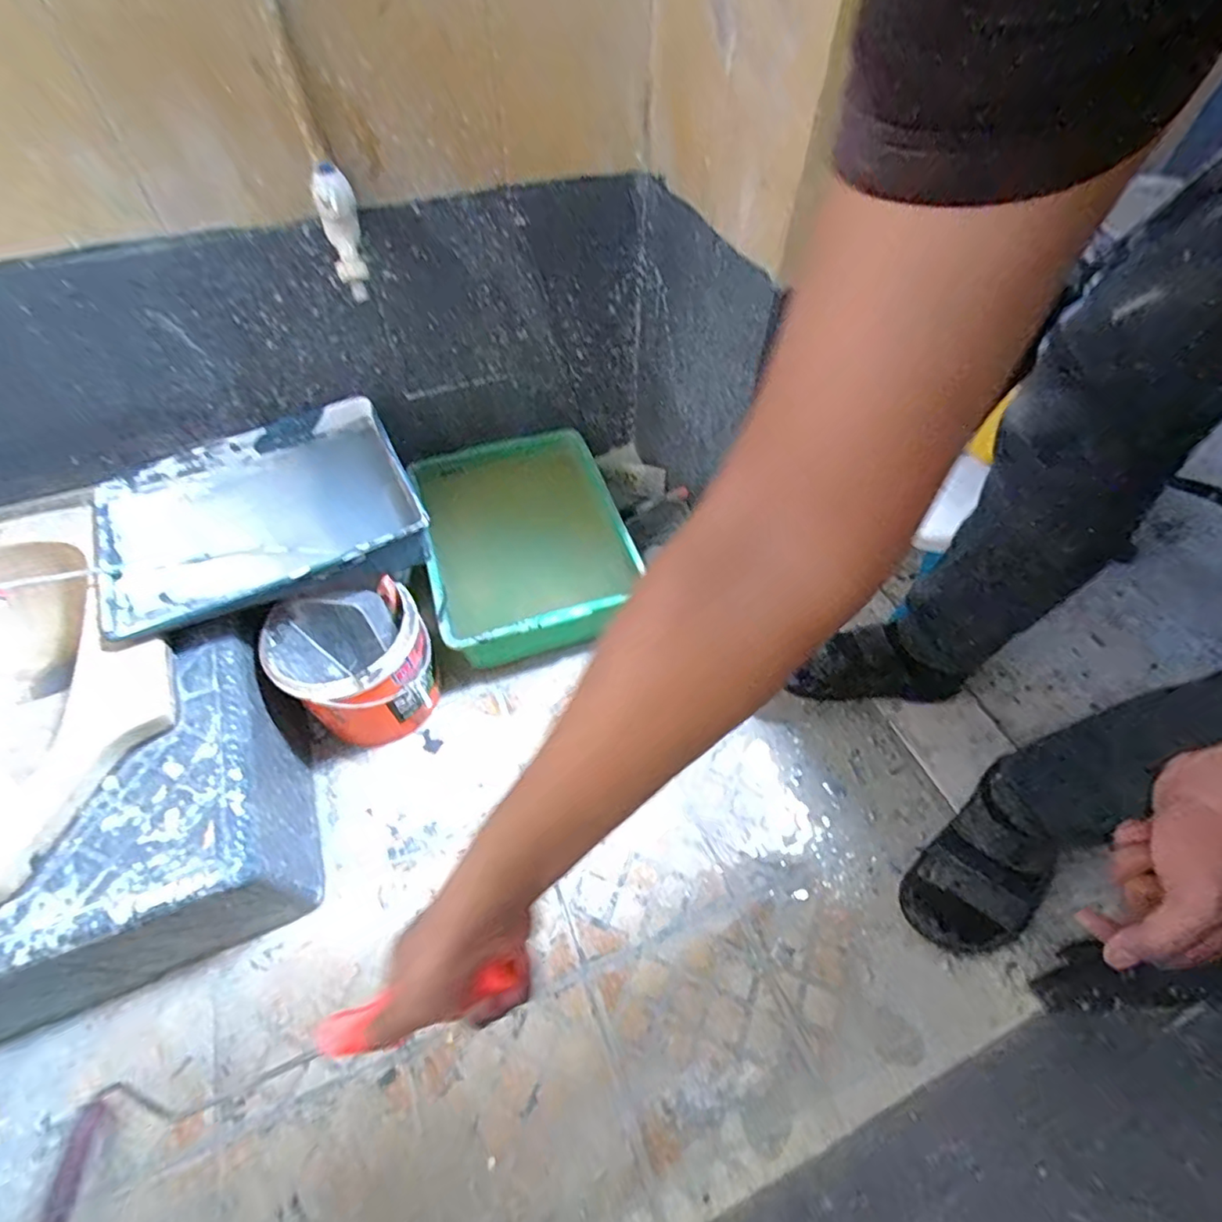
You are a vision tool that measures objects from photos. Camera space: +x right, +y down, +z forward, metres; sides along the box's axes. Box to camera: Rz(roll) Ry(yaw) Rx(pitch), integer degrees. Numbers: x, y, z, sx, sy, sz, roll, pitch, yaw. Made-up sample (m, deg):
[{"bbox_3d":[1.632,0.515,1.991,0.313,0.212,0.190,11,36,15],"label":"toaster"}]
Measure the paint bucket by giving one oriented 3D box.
[{"bbox_3d":[-0.341,0.070,0.797,0.176,0.203,0.173,0,54,0],"label":"paint bucket"}]

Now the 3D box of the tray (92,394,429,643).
[{"bbox_3d":[-0.448,-0.123,0.758,0.363,0.085,0.291,-23,57,-16],"label":"tray"}]

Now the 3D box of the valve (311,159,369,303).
[{"bbox_3d":[-0.286,-0.404,0.630,0.041,0.119,0.048,-18,56,-13],"label":"valve"}]

